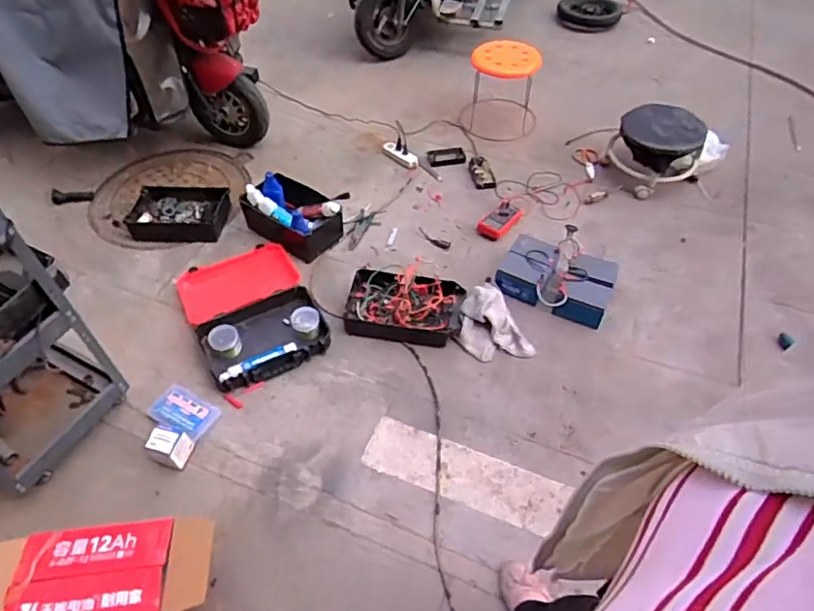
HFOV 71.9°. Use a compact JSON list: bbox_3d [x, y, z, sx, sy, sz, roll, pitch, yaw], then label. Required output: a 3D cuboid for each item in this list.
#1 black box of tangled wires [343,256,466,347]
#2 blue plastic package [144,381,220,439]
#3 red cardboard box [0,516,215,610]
[{"bbox_3d":[-0.007,-0.008,1.694,0.346,0.091,0.244,7,50,6],"label":"black box of tangled wires"},{"bbox_3d":[-0.596,0.281,1.499,0.163,0.022,0.107,22,53,18],"label":"blue plastic package"},{"bbox_3d":[-0.646,0.581,1.182,0.466,0.148,0.211,-6,49,-5],"label":"red cardboard box"}]

